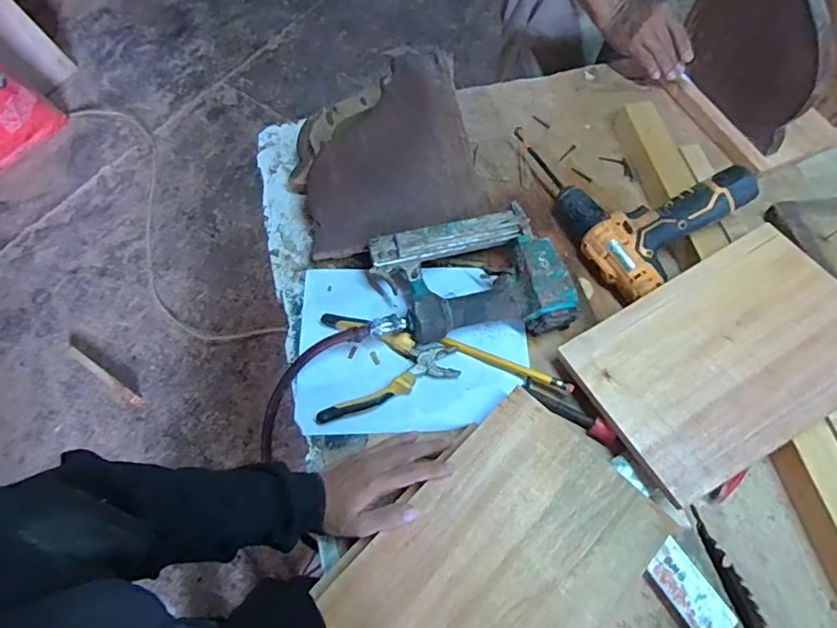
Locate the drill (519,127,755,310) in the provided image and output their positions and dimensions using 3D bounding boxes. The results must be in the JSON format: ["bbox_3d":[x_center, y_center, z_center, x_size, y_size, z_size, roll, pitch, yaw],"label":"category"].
[{"bbox_3d":[0.276,-0.149,0.681,0.180,0.101,0.210,-33,69,-15],"label":"drill"}]

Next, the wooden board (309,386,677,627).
[{"bbox_3d":[0.078,0.240,0.504,0.302,0.014,0.208,-39,70,-18],"label":"wooden board"}]

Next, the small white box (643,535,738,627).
[{"bbox_3d":[0.261,0.273,0.520,0.043,0.023,0.087,-30,68,-14],"label":"small white box"}]

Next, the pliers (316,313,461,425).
[{"bbox_3d":[-0.036,0.054,0.621,0.157,0.030,0.132,-3,64,-2],"label":"pliers"}]

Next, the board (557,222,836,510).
[{"bbox_3d":[0.338,0.043,0.580,0.302,0.011,0.201,-30,61,-5],"label":"board"}]

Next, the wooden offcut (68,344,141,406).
[{"bbox_3d":[-0.849,0.161,1.418,0.274,0.030,0.026,31,68,14],"label":"wooden offcut"}]

